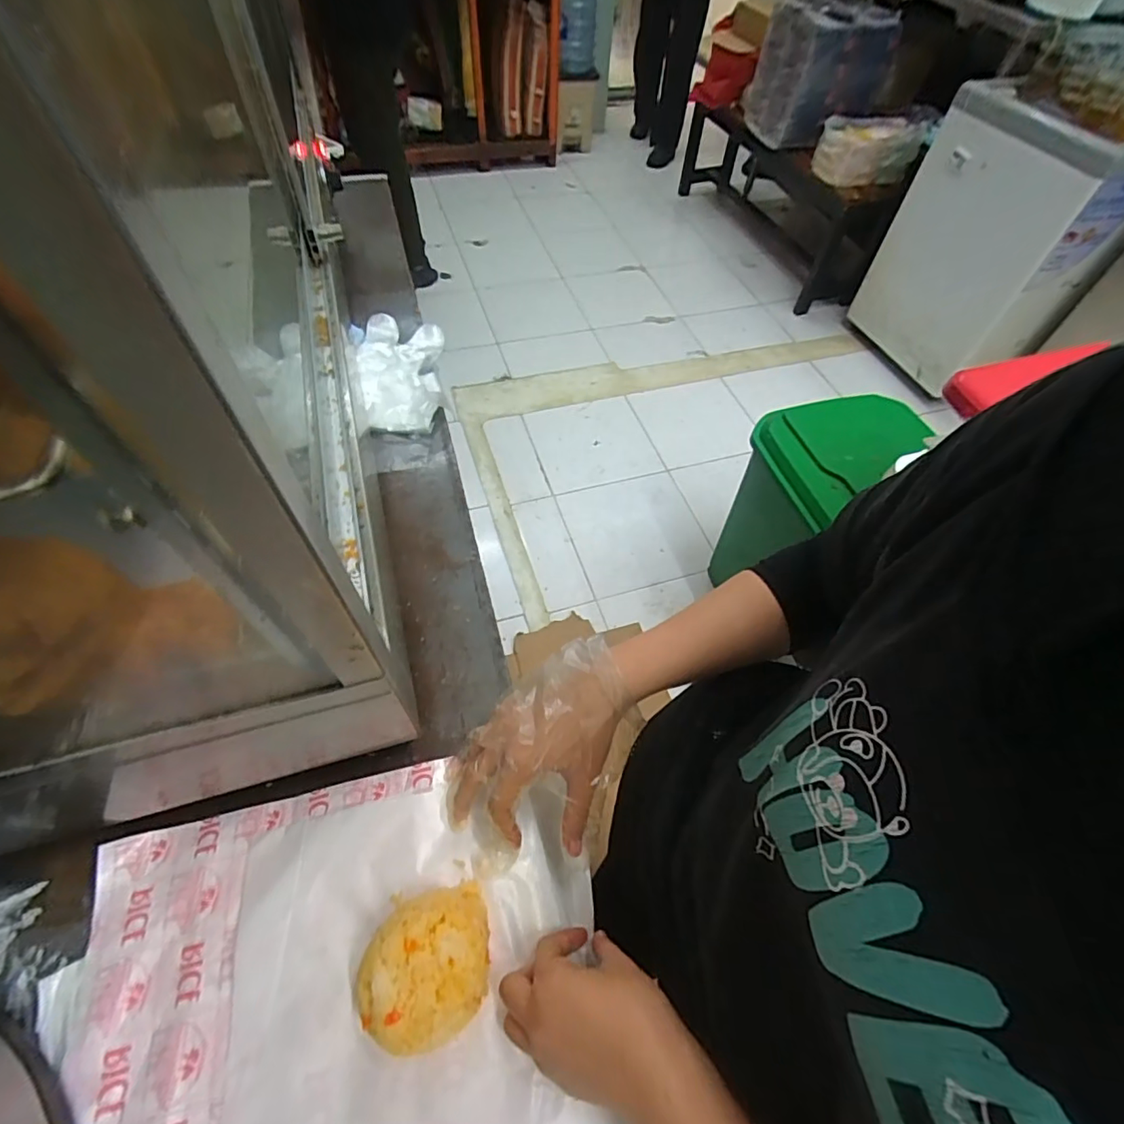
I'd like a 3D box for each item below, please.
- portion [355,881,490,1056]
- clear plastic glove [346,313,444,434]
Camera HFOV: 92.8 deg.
[{"bbox_3d":[-0.092,0.271,0.360,0.084,0.047,0.086,-5,57,-7],"label":"portion"},{"bbox_3d":[-0.225,-0.267,0.727,0.122,0.029,0.231,-7,57,-8],"label":"clear plastic glove"}]

